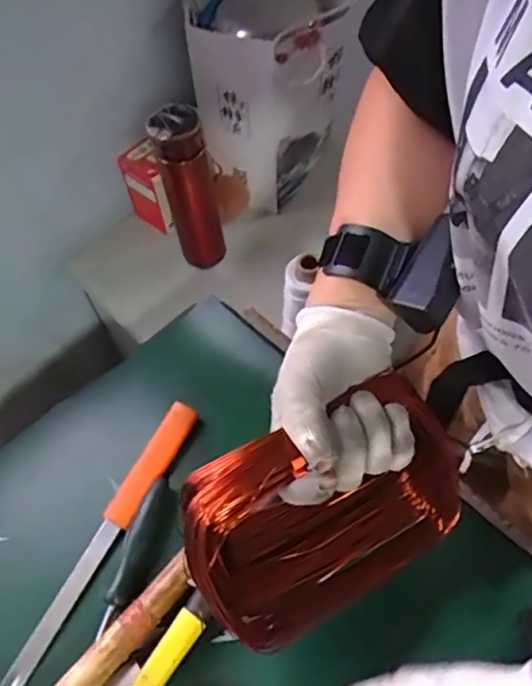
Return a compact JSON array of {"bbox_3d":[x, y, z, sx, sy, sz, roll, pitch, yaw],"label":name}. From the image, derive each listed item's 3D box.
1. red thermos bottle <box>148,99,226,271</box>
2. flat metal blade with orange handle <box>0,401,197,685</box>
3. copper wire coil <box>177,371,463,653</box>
[{"bbox_3d":[-0.100,-0.196,0.761,0.065,0.231,0.059,-12,58,-3],"label":"red thermos bottle"},{"bbox_3d":[-0.136,0.164,0.473,0.028,0.013,0.268,22,62,18],"label":"flat metal blade with orange handle"},{"bbox_3d":[0.035,0.105,0.369,0.170,0.107,0.095,-26,61,-12],"label":"copper wire coil"}]

